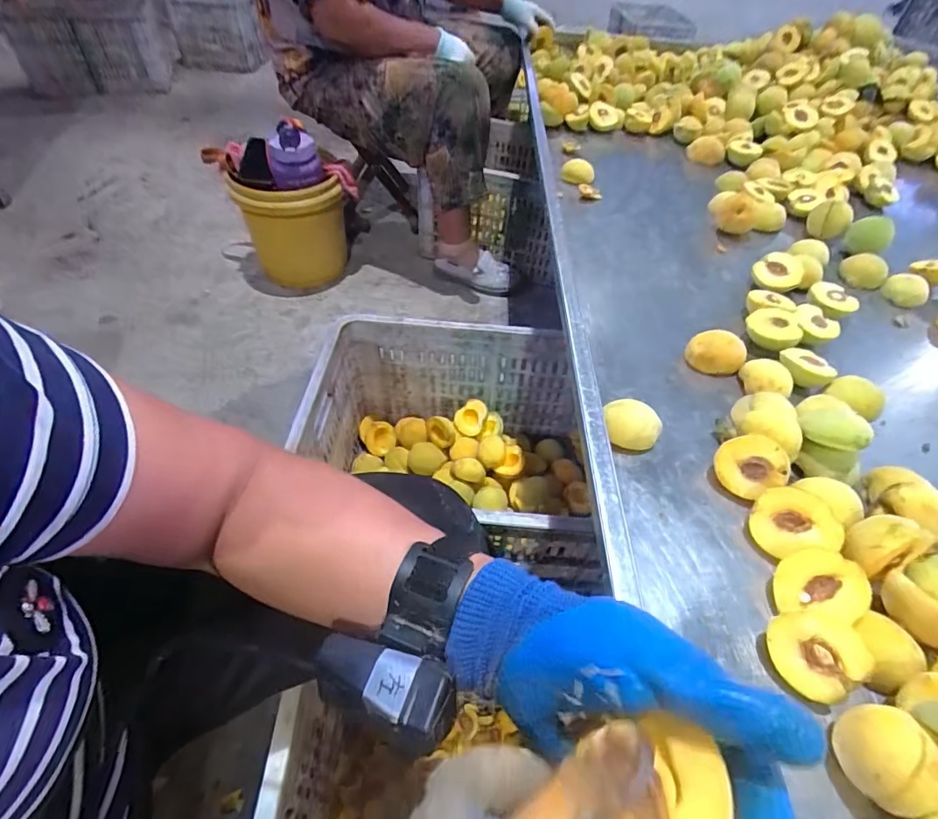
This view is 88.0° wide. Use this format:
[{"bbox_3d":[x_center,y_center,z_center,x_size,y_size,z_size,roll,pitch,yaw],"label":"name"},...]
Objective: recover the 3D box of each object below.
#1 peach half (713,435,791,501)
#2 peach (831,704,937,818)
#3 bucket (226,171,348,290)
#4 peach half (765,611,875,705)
[{"bbox_3d":[0.257,0.052,0.446,0.055,0.025,0.055,42,100,17],"label":"peach half"},{"bbox_3d":[0.255,0.214,0.299,0.040,0.053,0.051,-11,50,-14],"label":"peach"},{"bbox_3d":[-0.444,-0.467,1.242,0.261,0.281,0.226,-10,51,-13],"label":"bucket"},{"bbox_3d":[0.247,0.172,0.350,0.056,0.028,0.055,-43,67,9],"label":"peach half"}]

